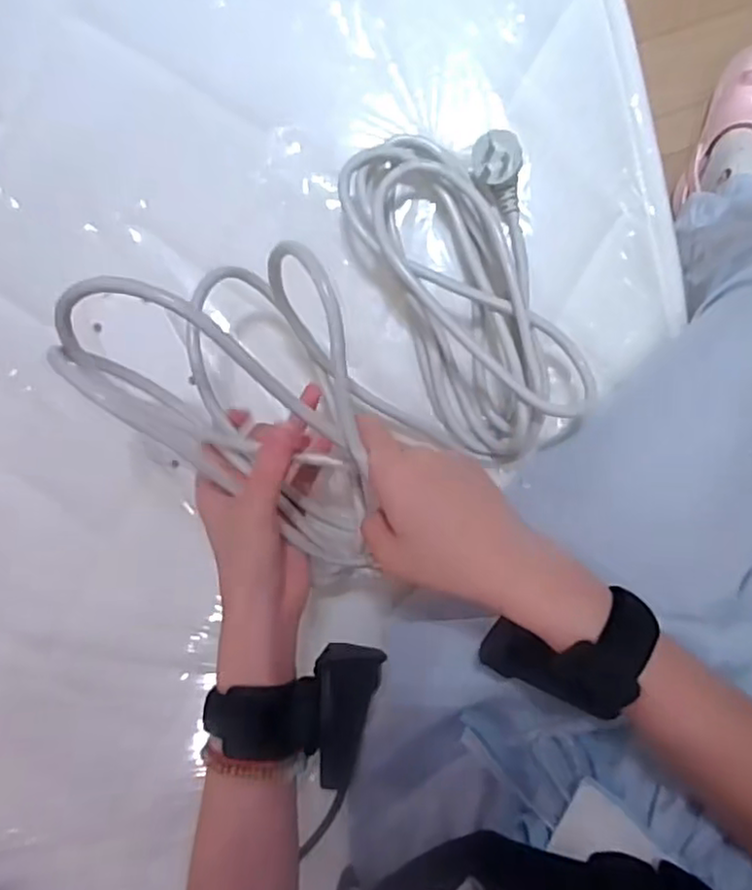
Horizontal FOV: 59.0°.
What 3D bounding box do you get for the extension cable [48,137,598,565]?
[{"bbox_3d":[-0.013,-0.068,0.391,0.267,0.171,0.230,-24,90,5],"label":"extension cable"}]

